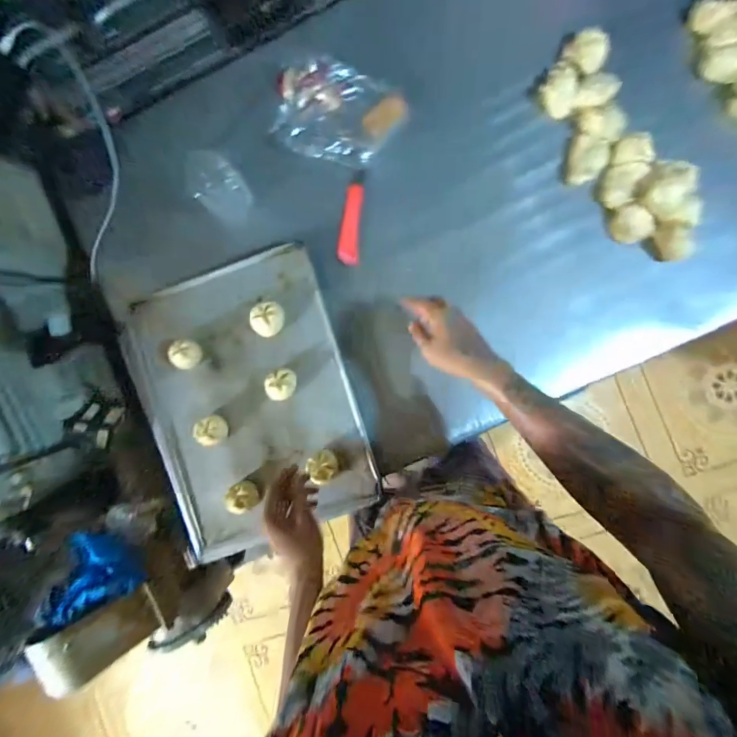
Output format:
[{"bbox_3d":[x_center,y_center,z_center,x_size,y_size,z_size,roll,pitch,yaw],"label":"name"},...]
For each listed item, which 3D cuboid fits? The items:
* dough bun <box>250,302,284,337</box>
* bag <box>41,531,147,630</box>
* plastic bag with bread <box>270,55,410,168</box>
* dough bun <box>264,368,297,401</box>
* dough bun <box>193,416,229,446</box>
[{"bbox_3d":[-0.169,-0.084,0.639,0.050,0.066,0.062,19,91,6],"label":"dough bun"},{"bbox_3d":[-0.477,0.344,0.645,0.145,0.078,0.119,-21,87,5],"label":"bag"},{"bbox_3d":[-0.059,-0.449,0.667,0.221,0.049,0.171,27,91,6],"label":"plastic bag with bread"},{"bbox_3d":[-0.145,0.026,0.643,0.046,0.060,0.051,5,89,6],"label":"dough bun"},{"bbox_3d":[-0.264,0.103,0.638,0.047,0.039,0.047,0,89,6],"label":"dough bun"}]

